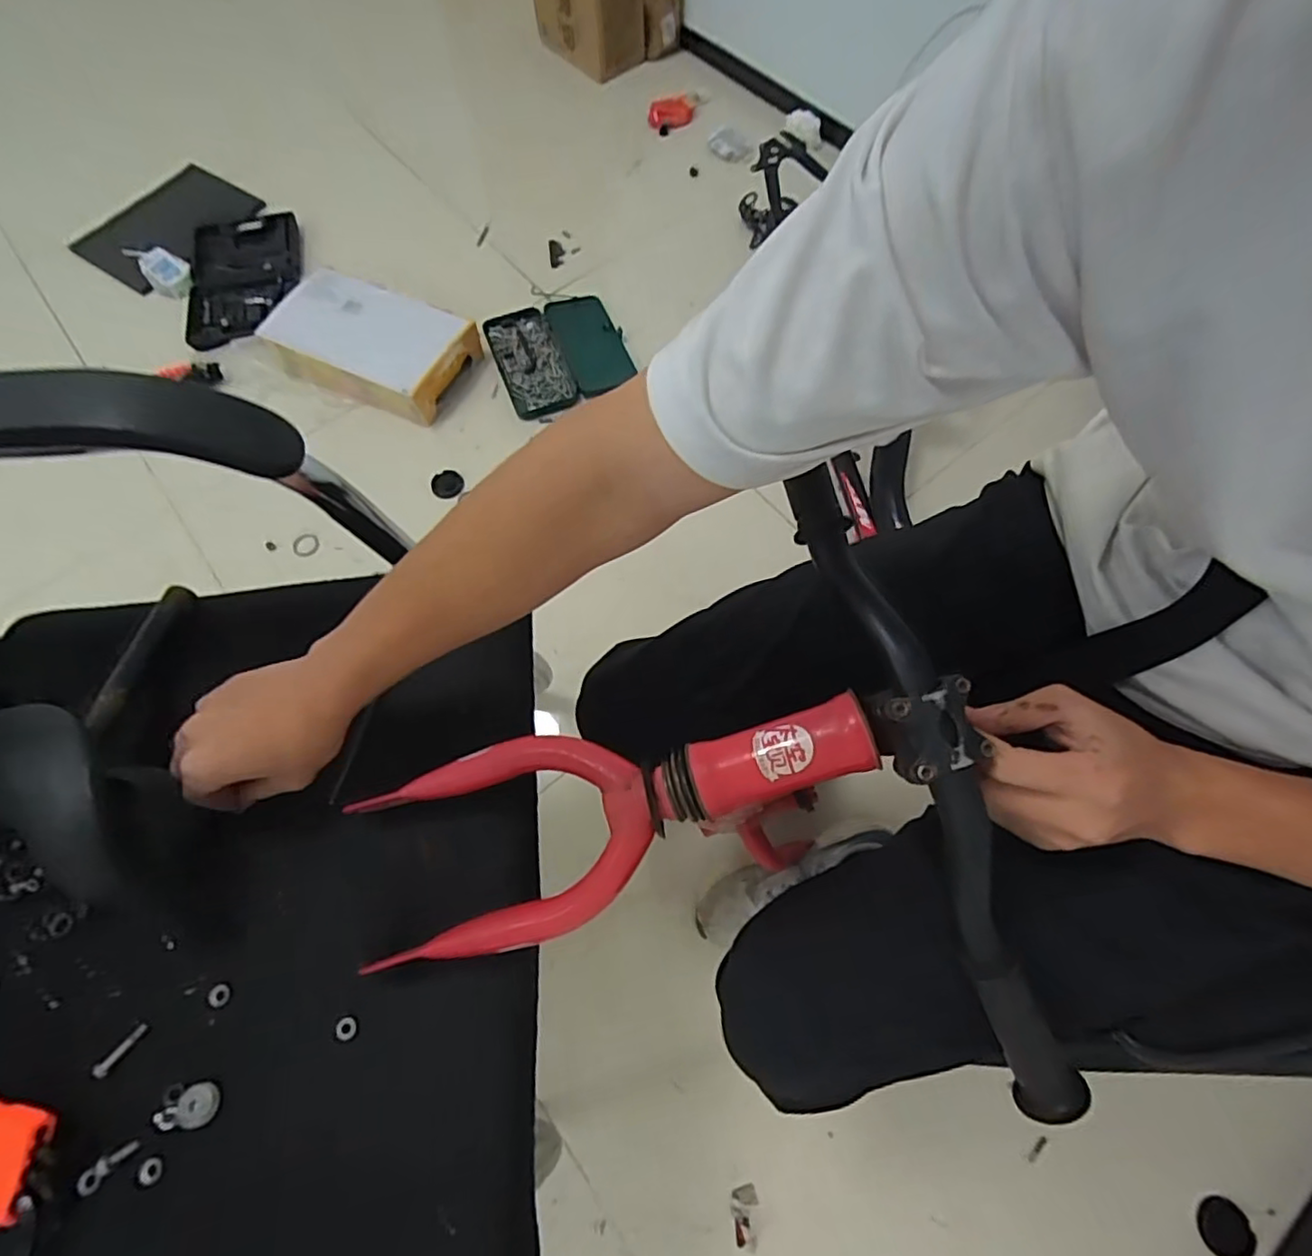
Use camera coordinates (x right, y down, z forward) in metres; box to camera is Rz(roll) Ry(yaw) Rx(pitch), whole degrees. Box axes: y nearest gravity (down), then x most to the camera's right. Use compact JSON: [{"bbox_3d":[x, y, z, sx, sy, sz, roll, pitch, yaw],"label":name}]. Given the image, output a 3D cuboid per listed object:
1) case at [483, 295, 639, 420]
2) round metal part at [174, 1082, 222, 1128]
[{"bbox_3d":[-0.182,-0.527,1.206,0.245,0.052,0.241,-21,68,-8],"label":"case"},{"bbox_3d":[-0.275,0.286,0.376,0.024,0.004,0.021,-2,66,-2],"label":"round metal part"}]

